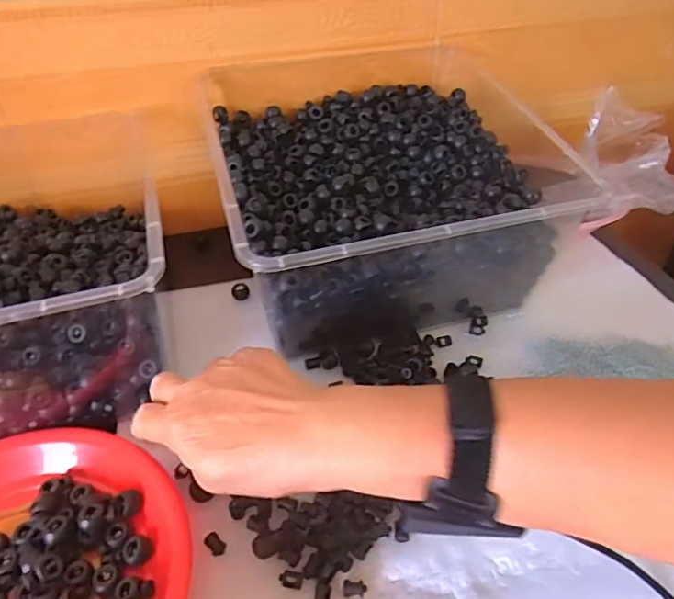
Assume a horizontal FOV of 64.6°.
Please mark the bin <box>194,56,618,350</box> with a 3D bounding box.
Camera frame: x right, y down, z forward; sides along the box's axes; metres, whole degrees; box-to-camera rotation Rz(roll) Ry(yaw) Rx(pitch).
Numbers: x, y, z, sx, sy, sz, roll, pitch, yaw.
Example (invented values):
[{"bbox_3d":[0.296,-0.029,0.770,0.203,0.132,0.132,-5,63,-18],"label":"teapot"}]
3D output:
[{"bbox_3d":[0.044,-0.105,0.516,0.306,0.135,0.297,-9,42,-12],"label":"bin"}]

